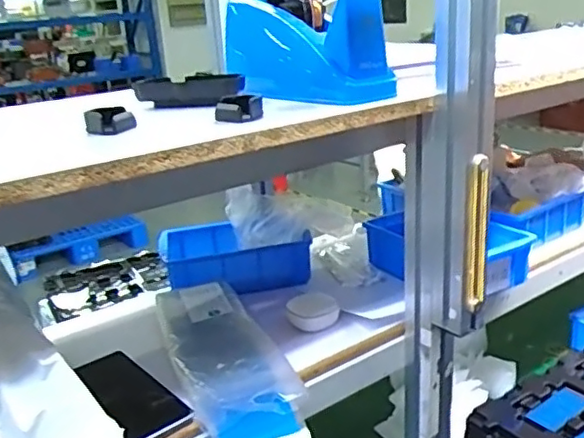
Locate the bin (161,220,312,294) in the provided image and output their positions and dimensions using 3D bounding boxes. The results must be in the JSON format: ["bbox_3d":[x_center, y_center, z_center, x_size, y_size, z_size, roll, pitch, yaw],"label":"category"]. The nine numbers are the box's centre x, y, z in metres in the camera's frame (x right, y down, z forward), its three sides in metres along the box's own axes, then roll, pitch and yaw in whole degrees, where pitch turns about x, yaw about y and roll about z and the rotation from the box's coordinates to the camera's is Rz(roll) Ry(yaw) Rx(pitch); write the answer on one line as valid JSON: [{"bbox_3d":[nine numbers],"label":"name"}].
[{"bbox_3d":[-0.084,0.051,0.882,0.179,0.060,0.141,-12,20,-18],"label":"bin"}]

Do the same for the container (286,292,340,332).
[{"bbox_3d":[0.024,0.107,0.729,0.052,0.025,0.051,-5,19,2],"label":"container"}]

